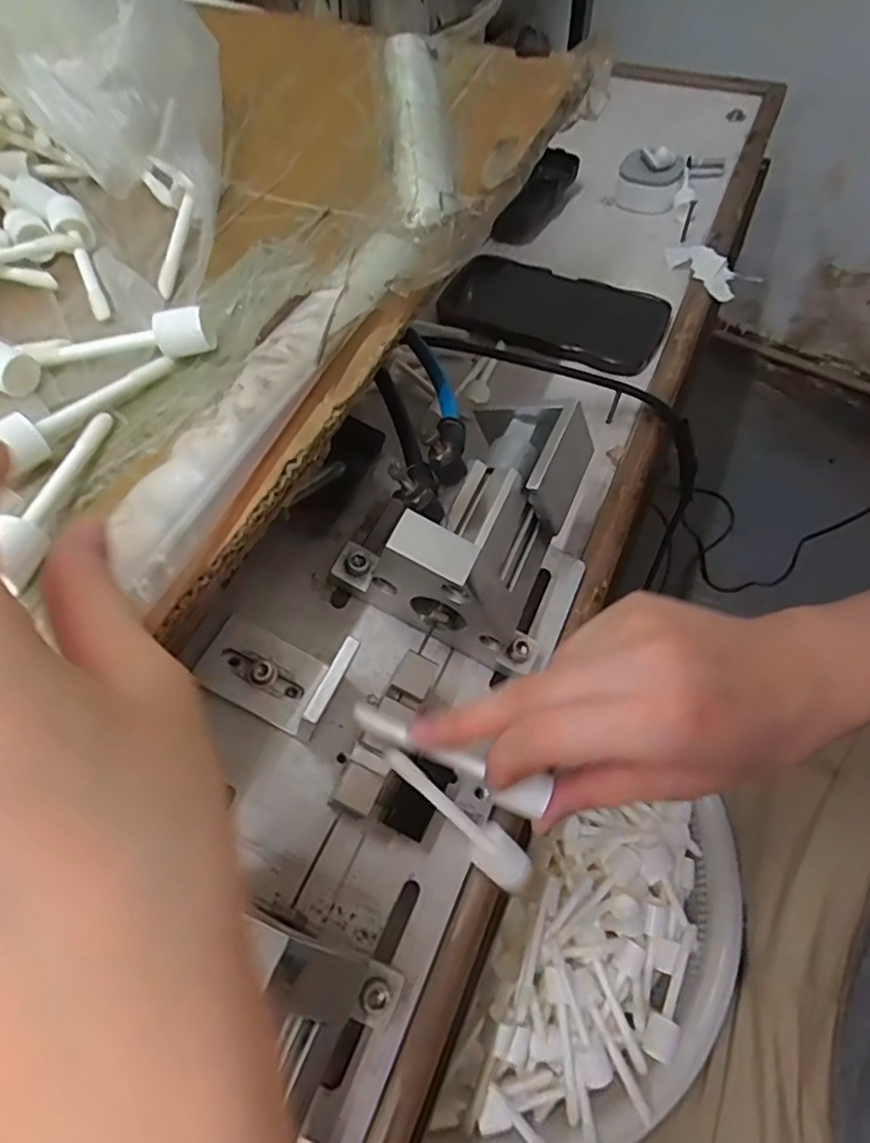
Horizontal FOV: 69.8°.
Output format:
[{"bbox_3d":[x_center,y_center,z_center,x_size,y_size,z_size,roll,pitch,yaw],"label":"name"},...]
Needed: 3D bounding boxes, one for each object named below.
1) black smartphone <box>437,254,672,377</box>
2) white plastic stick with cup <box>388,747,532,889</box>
[{"bbox_3d":[0.088,-0.201,0.483,0.169,0.016,0.081,24,64,16],"label":"black smartphone"},{"bbox_3d":[0.009,0.104,0.265,0.085,0.010,0.018,46,67,-14],"label":"white plastic stick with cup"}]

